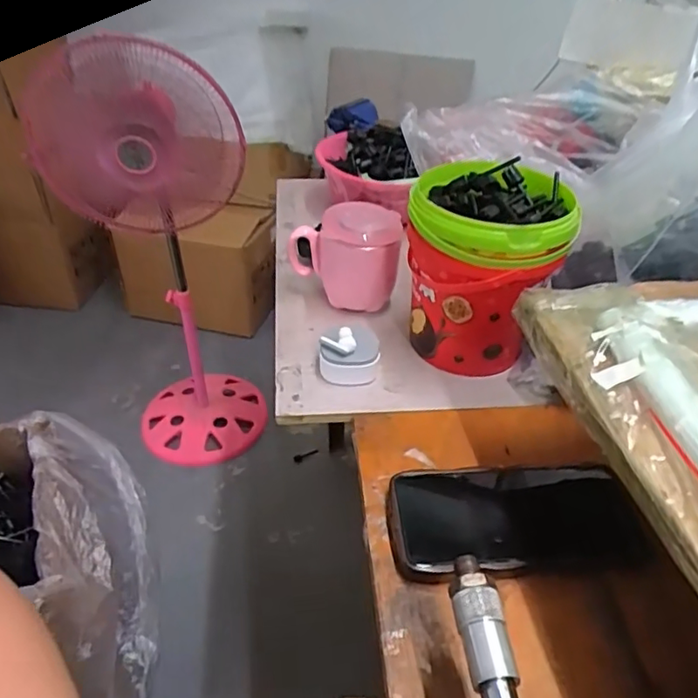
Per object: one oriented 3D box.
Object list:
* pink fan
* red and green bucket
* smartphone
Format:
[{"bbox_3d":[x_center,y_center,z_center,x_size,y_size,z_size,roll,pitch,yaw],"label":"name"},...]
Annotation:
[{"bbox_3d":[-0.368,-0.144,1.194,0.301,0.873,0.295,-31,49,-34],"label":"pink fan"},{"bbox_3d":[0.118,-0.071,0.506,0.123,0.149,0.124,0,42,0],"label":"red and green bucket"},{"bbox_3d":[0.111,0.113,0.389,0.162,0.011,0.078,-4,44,-4],"label":"smartphone"}]

